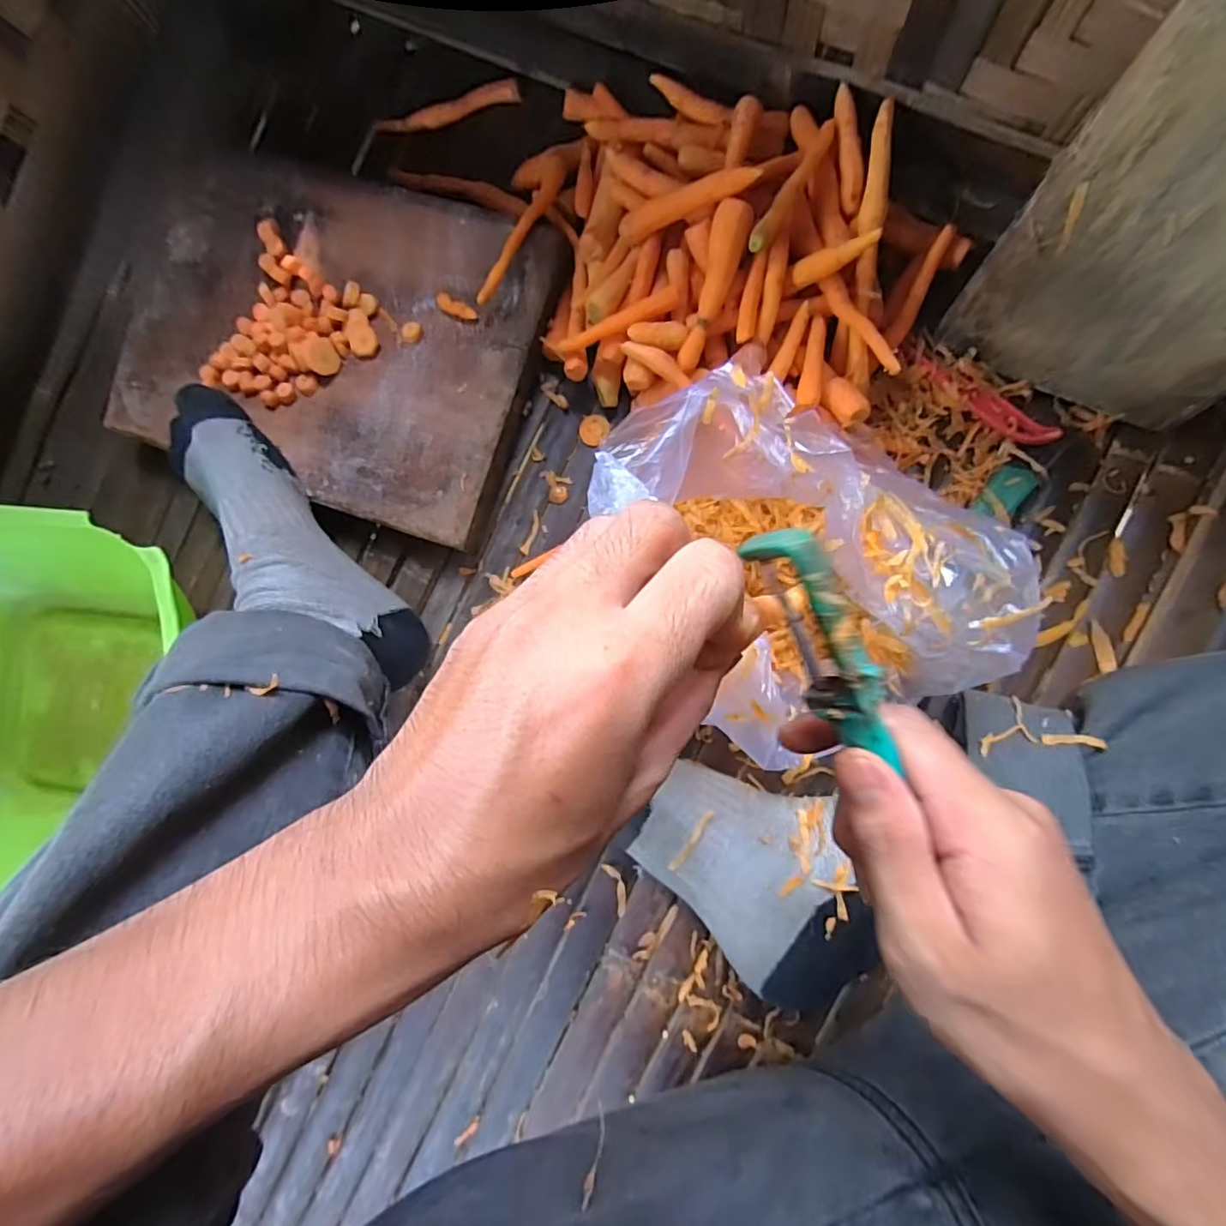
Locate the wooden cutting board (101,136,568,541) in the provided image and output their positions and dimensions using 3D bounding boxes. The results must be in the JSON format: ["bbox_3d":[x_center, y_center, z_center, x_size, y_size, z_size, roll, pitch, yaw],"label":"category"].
[{"bbox_3d":[-0.207,-0.197,0.420,0.306,0.041,0.228,19,93,8],"label":"wooden cutting board"}]

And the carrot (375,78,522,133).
[{"bbox_3d":[-0.126,-0.379,0.434,0.114,0.012,0.019,-8,90,8],"label":"carrot"}]

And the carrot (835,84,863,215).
[{"bbox_3d":[0.145,-0.284,0.353,0.013,0.011,0.070,-6,90,8],"label":"carrot"}]

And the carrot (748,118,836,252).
[{"bbox_3d":[0.109,-0.257,0.347,0.012,0.010,0.103,29,78,7],"label":"carrot"}]

